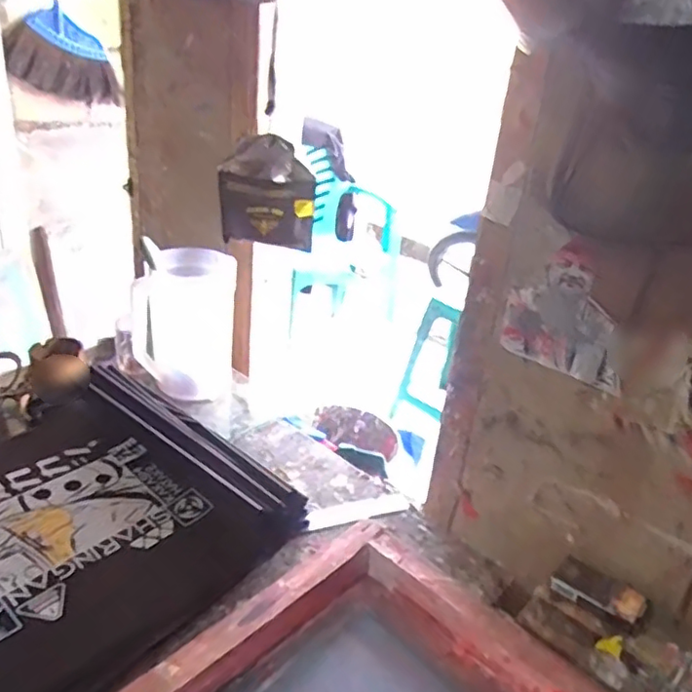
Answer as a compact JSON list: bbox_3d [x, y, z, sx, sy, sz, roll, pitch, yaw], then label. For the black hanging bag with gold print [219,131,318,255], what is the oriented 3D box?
[{"bbox_3d":[-0.121,-0.224,0.903,0.146,0.158,0.052,15,33,11],"label":"black hanging bag with gold print"}]

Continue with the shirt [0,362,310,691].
[{"bbox_3d":[-0.357,0.215,0.652,0.413,0.051,0.485,23,30,31],"label":"shirt"}]

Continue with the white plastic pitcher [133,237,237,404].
[{"bbox_3d":[-0.256,-0.043,0.977,0.147,0.212,0.166,3,29,-11],"label":"white plastic pitcher"}]

